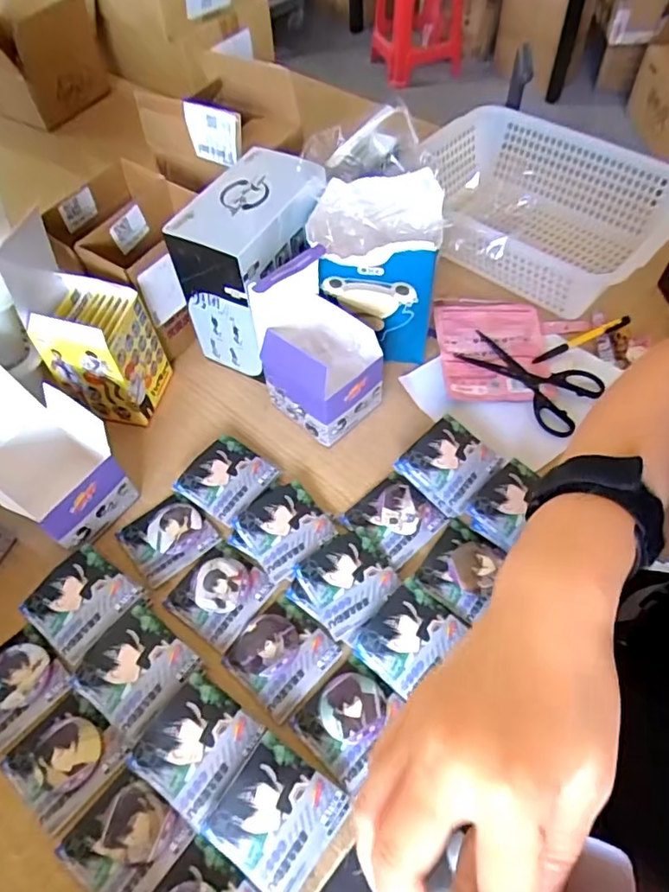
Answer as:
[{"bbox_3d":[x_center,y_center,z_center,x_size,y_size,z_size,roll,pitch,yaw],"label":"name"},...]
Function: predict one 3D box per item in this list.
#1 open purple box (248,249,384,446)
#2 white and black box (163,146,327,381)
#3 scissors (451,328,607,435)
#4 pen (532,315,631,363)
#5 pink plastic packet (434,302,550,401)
[{"bbox_3d":[-0.022,-0.108,0.613,0.096,0.183,0.131,-40,63,-21],"label":"open purple box"},{"bbox_3d":[-0.088,-0.208,0.677,0.109,0.201,0.172,29,62,21],"label":"white and black box"},{"bbox_3d":[0.227,-0.084,0.677,0.163,0.010,0.095,36,65,24],"label":"scissors"},{"bbox_3d":[0.304,-0.132,0.698,0.136,0.012,0.018,-23,58,-11],"label":"pen"},{"bbox_3d":[0.197,-0.122,0.702,0.128,0.015,0.150,-1,56,3],"label":"pink plastic packet"}]

